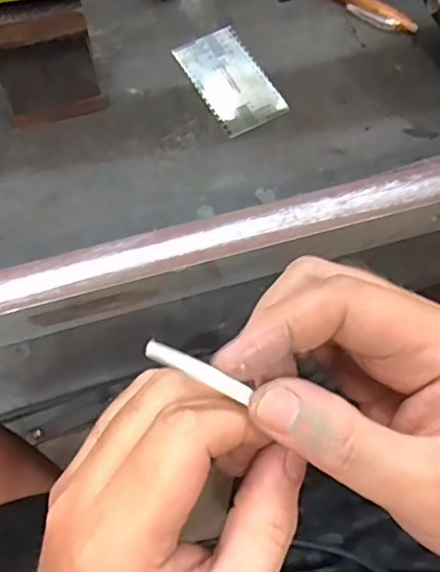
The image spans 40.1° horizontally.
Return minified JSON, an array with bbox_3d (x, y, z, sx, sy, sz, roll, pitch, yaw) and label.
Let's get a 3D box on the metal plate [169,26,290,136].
[{"bbox_3d":[0.008,-0.152,0.444,0.050,0.004,0.088,-28,72,-10],"label":"metal plate"}]

